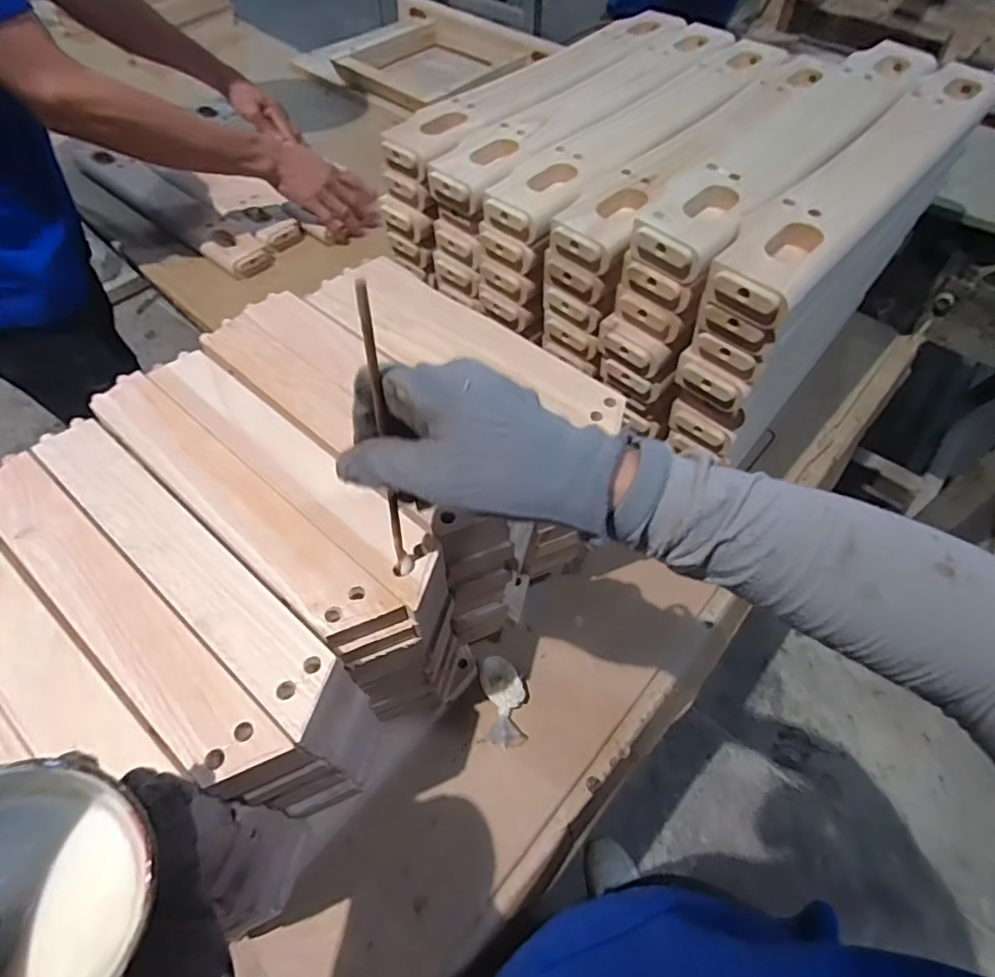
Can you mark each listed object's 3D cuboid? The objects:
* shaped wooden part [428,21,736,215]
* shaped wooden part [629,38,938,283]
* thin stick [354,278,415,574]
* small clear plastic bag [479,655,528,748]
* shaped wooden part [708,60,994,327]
[{"bbox_3d":[0.116,-0.432,0.657,0.075,0.026,0.488,37,63,22],"label":"shaped wooden part"},{"bbox_3d":[0.293,-0.333,0.553,0.080,0.028,0.497,36,63,22],"label":"shaped wooden part"},{"bbox_3d":[-0.054,-0.015,0.291,0.008,0.187,0.006,4,47,1],"label":"thin stick"},{"bbox_3d":[0.007,0.191,0.535,0.036,0.024,0.080,-9,56,-6],"label":"small clear plastic bag"},{"bbox_3d":[0.340,-0.286,0.519,0.073,0.028,0.488,38,63,22],"label":"shaped wooden part"}]

